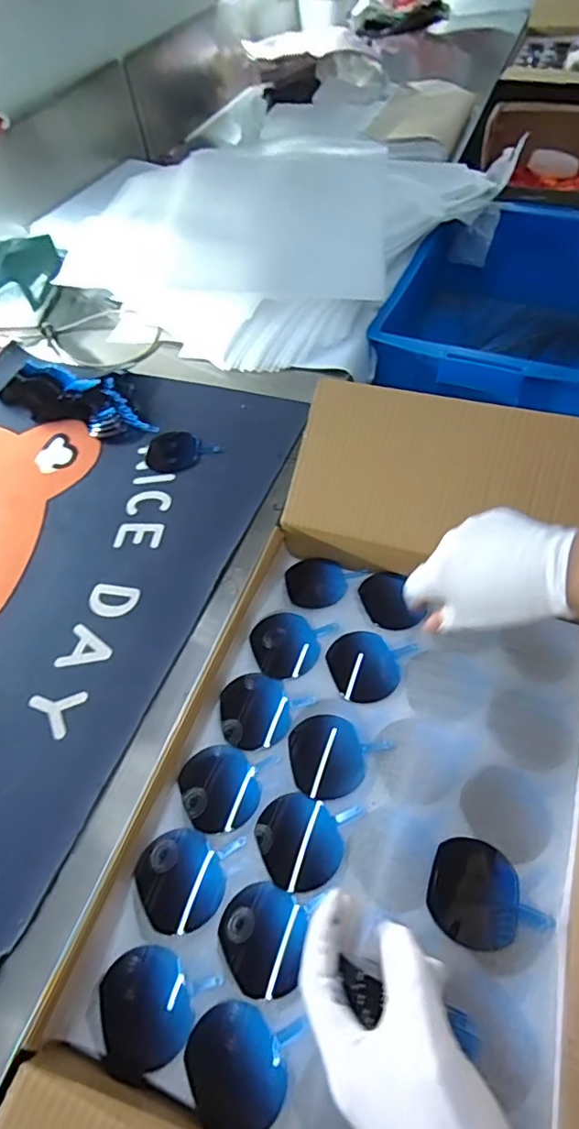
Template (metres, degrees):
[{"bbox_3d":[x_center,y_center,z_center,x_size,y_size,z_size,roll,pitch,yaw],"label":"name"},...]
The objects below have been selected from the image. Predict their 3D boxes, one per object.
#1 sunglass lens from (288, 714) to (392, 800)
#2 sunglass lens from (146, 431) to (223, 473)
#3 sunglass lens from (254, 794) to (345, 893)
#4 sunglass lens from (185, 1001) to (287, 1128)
[{"bbox_3d":[0.031,0.148,0.431,0.064,0.004,0.064,-2,55,4],"label":"sunglass lens"},{"bbox_3d":[-0.123,-0.122,0.599,0.070,0.004,0.064,-2,55,4],"label":"sunglass lens"},{"bbox_3d":[0.008,0.197,0.399,0.057,0.004,0.062,-2,55,4],"label":"sunglass lens"},{"bbox_3d":[-0.033,0.301,0.331,0.055,0.011,0.060,-2,55,4],"label":"sunglass lens"}]

